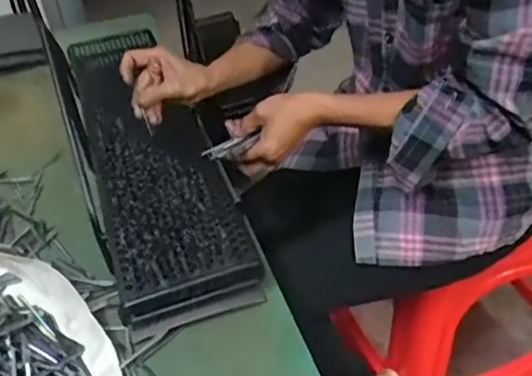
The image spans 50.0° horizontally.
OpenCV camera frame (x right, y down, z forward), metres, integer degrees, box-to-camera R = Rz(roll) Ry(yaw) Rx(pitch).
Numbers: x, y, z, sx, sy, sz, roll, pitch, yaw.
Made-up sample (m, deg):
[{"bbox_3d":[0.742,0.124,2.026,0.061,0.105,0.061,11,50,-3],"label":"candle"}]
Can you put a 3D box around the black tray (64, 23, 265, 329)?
[{"bbox_3d":[-0.142,-0.031,0.727,0.150,0.088,0.448,-16,40,-12],"label":"black tray"}]

